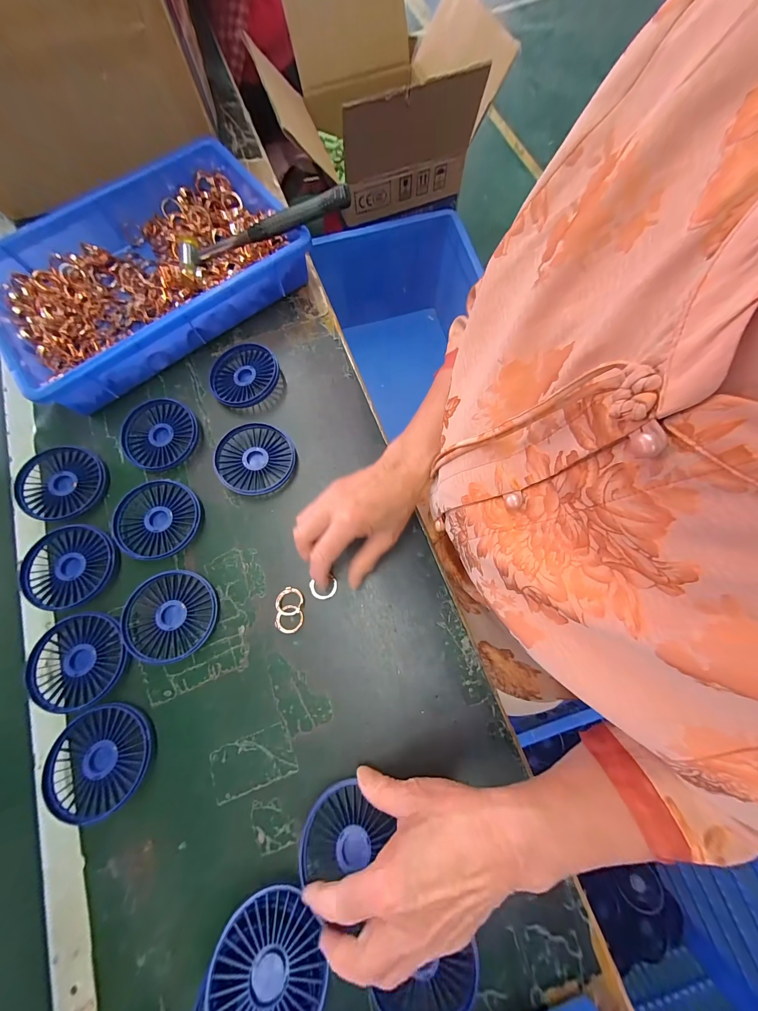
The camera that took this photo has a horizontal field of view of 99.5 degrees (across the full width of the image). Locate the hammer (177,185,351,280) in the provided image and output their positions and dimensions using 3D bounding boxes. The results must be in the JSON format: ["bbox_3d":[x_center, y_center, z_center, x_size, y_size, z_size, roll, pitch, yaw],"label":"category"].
[{"bbox_3d":[-0.152,-0.340,0.398,0.247,0.020,0.063,-5,74,16],"label":"hammer"}]

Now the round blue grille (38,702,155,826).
[{"bbox_3d":[-0.258,0.235,0.296,0.094,0.021,0.082,-30,77,-7],"label":"round blue grille"}]

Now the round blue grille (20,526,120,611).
[{"bbox_3d":[-0.326,0.063,0.338,0.086,0.009,0.085,-9,75,-2],"label":"round blue grille"}]

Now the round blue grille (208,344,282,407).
[{"bbox_3d":[-0.171,-0.162,0.403,0.083,0.017,0.087,0,75,1],"label":"round blue grille"}]

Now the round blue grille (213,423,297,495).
[{"bbox_3d":[-0.143,-0.053,0.374,0.086,0.019,0.085,0,75,1],"label":"round blue grille"}]

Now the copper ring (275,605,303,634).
[{"bbox_3d":[-0.092,0.117,0.330,0.028,0.006,0.027,0,75,1],"label":"copper ring"}]

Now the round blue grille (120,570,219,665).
[{"bbox_3d":[-0.214,0.112,0.328,0.084,0.021,0.085,0,75,1],"label":"round blue grille"}]

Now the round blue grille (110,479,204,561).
[{"bbox_3d":[-0.245,0.016,0.357,0.088,0.017,0.085,0,75,1],"label":"round blue grille"}]

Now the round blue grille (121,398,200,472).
[{"bbox_3d":[-0.259,-0.084,0.383,0.086,0.019,0.085,0,75,1],"label":"round blue grille"}]

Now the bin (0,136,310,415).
[{"bbox_3d":[-0.297,-0.298,0.415,0.364,0.064,0.245,-36,78,-9],"label":"bin"}]

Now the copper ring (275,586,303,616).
[{"bbox_3d":[-0.094,0.100,0.334,0.028,0.005,0.028,0,75,1],"label":"copper ring"}]

